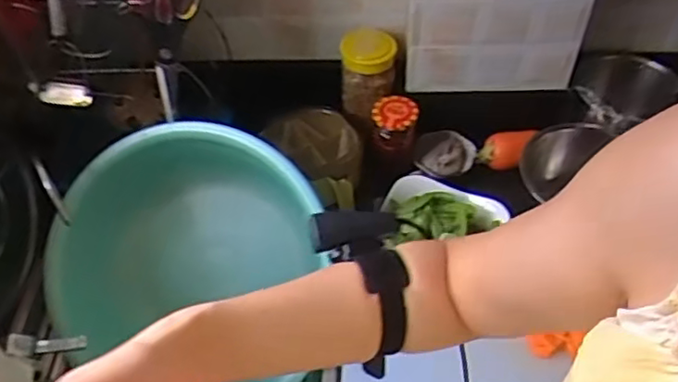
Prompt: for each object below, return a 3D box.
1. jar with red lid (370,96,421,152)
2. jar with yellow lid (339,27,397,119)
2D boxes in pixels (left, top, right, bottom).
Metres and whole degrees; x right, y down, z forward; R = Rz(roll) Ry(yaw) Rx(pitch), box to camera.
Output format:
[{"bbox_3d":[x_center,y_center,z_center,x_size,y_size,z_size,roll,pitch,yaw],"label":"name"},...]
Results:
[{"bbox_3d":[0.082,-0.099,0.949,0.066,0.059,0.056,-2,49,-1],"label":"jar with red lid"},{"bbox_3d":[0.043,-0.181,0.975,0.077,0.104,0.086,-2,49,-1],"label":"jar with yellow lid"}]

